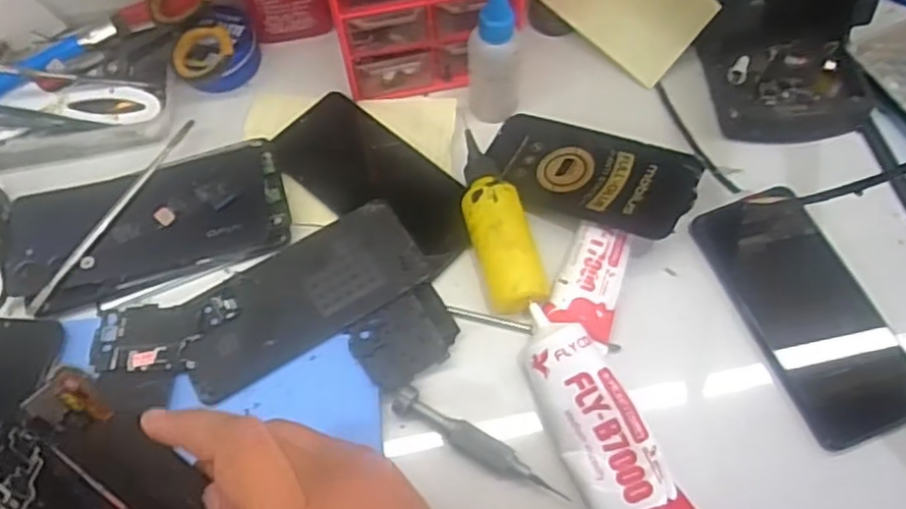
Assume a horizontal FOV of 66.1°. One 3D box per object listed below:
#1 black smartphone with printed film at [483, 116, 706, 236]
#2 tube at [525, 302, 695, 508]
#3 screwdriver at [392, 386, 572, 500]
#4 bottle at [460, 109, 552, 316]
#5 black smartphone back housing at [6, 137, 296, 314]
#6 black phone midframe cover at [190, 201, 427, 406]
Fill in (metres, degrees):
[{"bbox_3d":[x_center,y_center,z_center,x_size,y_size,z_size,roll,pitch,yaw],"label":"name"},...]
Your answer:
[{"bbox_3d":[0.088,-0.056,0.460,0.143,0.011,0.068,26,68,34],"label":"black smartphone with printed film"},{"bbox_3d":[0.083,0.101,0.381,0.050,0.026,0.152,-24,66,-9],"label":"tube"},{"bbox_3d":[0.013,0.106,0.390,0.104,0.011,0.016,28,68,15],"label":"screwdriver"},{"bbox_3d":[0.025,-0.024,0.440,0.037,0.035,0.128,-15,65,-5],"label":"bottle"},{"bbox_3d":[-0.199,-0.022,0.453,0.175,0.006,0.085,-16,65,-5],"label":"black smartphone back housing"},{"bbox_3d":[-0.095,0.025,0.436,0.155,0.004,0.071,-32,67,-13],"label":"black phone midframe cover"}]

